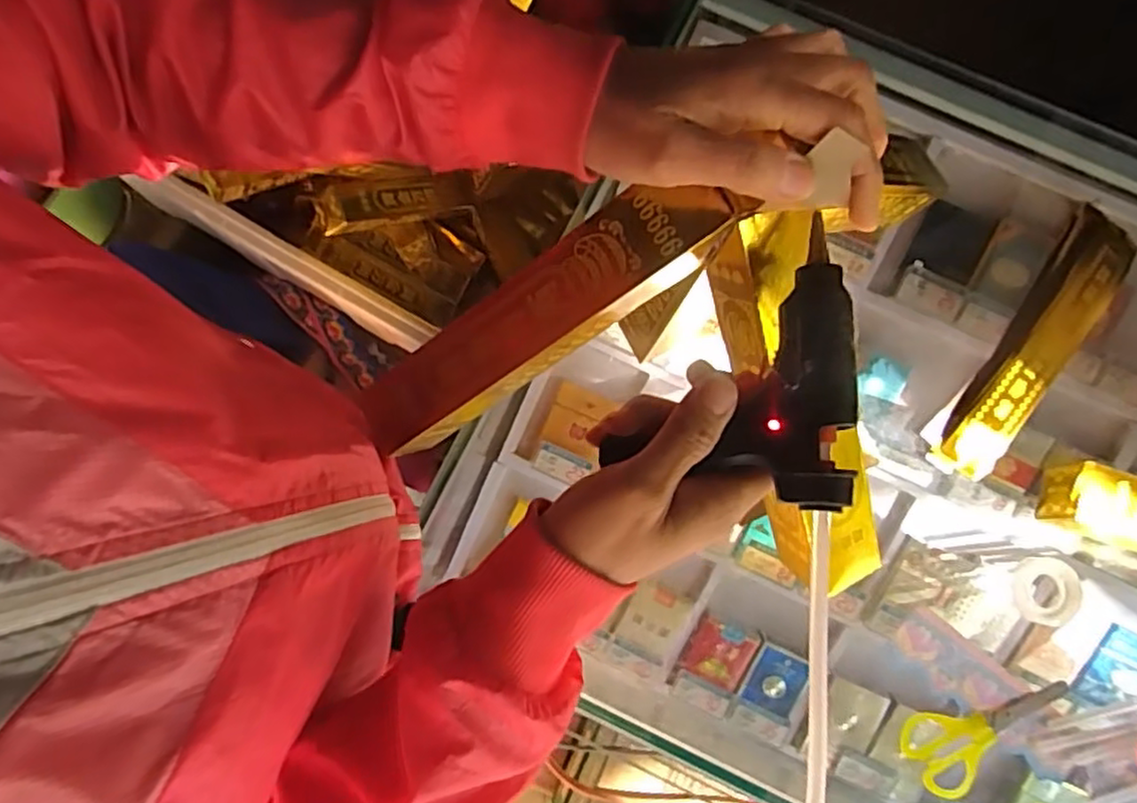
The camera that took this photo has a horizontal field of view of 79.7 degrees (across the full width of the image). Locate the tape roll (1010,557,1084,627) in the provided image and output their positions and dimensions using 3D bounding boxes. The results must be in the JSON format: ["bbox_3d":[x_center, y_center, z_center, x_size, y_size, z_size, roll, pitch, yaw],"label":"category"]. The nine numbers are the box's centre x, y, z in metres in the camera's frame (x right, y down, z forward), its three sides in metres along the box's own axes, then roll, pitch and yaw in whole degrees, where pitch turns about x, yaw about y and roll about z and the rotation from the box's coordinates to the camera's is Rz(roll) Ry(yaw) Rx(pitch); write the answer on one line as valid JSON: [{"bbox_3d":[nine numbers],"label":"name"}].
[{"bbox_3d":[0.348,0.139,0.496,0.045,0.020,0.043,0,79,0],"label":"tape roll"}]

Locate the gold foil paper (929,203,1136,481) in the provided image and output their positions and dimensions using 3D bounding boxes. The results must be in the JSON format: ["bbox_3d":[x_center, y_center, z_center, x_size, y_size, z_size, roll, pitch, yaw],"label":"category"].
[{"bbox_3d":[0.375,-0.049,0.536,0.049,0.021,0.266,36,81,6],"label":"gold foil paper"}]

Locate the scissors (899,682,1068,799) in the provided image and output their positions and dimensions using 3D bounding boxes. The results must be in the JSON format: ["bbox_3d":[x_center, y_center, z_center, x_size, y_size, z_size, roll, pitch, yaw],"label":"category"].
[{"bbox_3d":[0.293,0.233,0.476,0.118,0.017,0.048,-19,80,-4],"label":"scissors"}]

